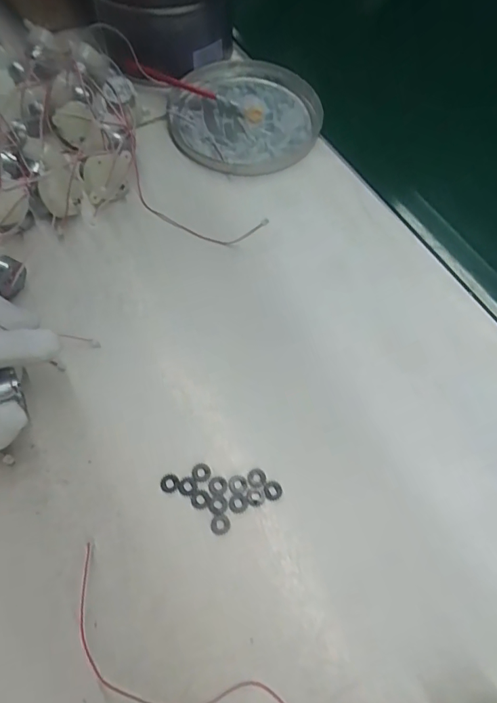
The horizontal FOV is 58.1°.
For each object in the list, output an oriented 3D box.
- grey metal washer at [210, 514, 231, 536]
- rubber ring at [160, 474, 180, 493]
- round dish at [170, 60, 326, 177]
[{"bbox_3d":[-0.015,0.095,0.244,0.011,0.004,0.010,1,64,-3],"label":"grey metal washer"},{"bbox_3d":[-0.044,0.074,0.252,0.011,0.004,0.010,1,64,-3],"label":"rubber ring"},{"bbox_3d":[-0.003,-0.212,0.399,0.132,0.018,0.139,1,64,-3],"label":"round dish"}]

